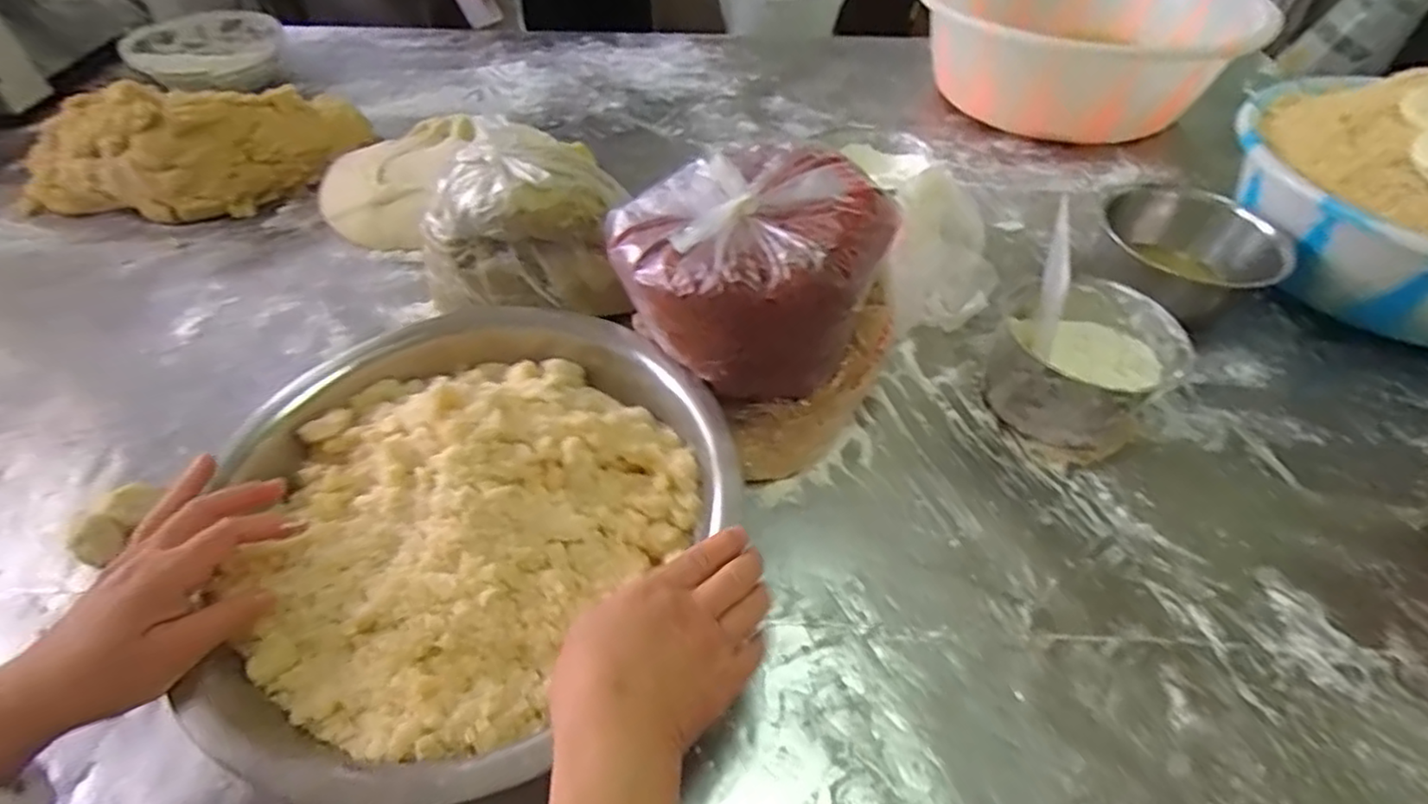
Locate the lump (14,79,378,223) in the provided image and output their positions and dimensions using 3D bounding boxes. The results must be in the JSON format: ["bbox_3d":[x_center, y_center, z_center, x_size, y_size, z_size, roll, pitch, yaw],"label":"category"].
[{"bbox_3d":[-0.685,-0.338,0.857,0.408,0.131,0.186,-18,51,-16],"label":"lump"}]

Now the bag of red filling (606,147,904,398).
[{"bbox_3d":[0.032,-0.115,0.538,0.186,0.126,0.188,31,55,25],"label":"bag of red filling"}]

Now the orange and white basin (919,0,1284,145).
[{"bbox_3d":[0.540,-0.554,1.008,0.436,0.152,0.429,17,49,17],"label":"orange and white basin"}]

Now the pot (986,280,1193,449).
[{"bbox_3d":[0.336,-0.033,0.607,0.148,0.105,0.127,-32,56,-26],"label":"pot"}]

